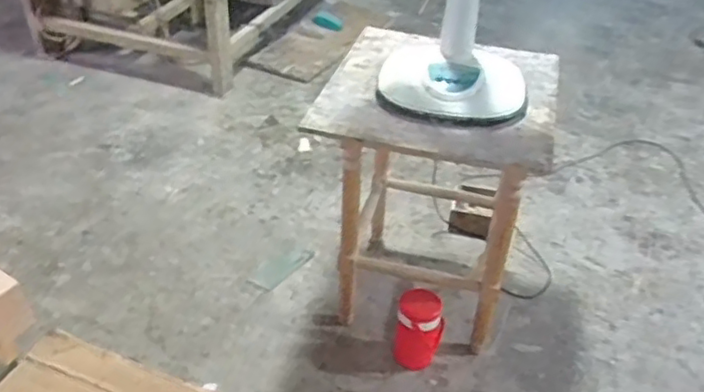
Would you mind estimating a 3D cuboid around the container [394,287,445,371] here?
[{"bbox_3d":[0.169,0.342,1.668,0.120,0.222,0.116,7,37,6],"label":"container"}]

